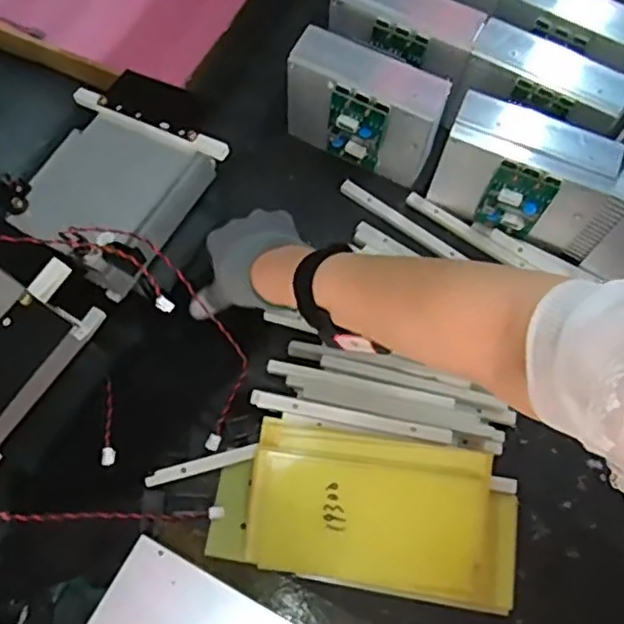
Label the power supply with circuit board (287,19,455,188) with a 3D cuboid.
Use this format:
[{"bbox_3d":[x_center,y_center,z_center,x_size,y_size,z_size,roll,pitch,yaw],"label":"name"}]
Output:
[{"bbox_3d":[0.054,-0.209,0.675,0.169,0.123,0.063,31,70,9],"label":"power supply with circuit board"}]

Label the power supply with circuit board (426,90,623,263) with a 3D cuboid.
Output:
[{"bbox_3d":[0.214,-0.136,0.651,0.167,0.113,0.076,25,69,7],"label":"power supply with circuit board"}]

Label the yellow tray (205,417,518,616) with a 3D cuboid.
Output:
[{"bbox_3d":[0.051,0.176,0.575,0.265,0.017,0.131,10,84,3],"label":"yellow tray"}]

